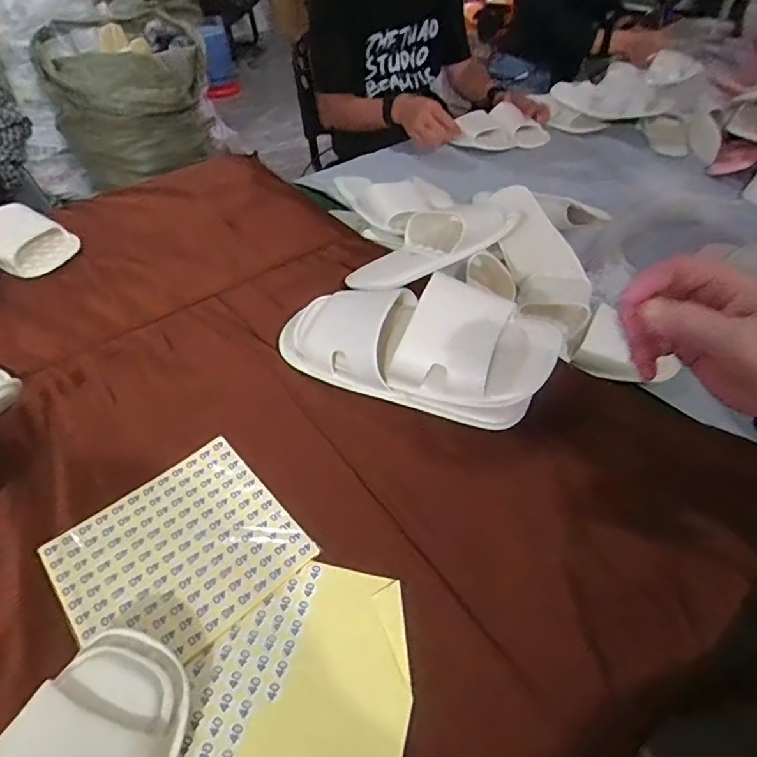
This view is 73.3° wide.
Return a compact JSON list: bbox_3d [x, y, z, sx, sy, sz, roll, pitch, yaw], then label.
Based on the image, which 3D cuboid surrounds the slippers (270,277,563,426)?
[{"bbox_3d":[0.028,-0.042,0.513,0.288,0.098,0.105,15,49,16],"label":"slippers"}]

